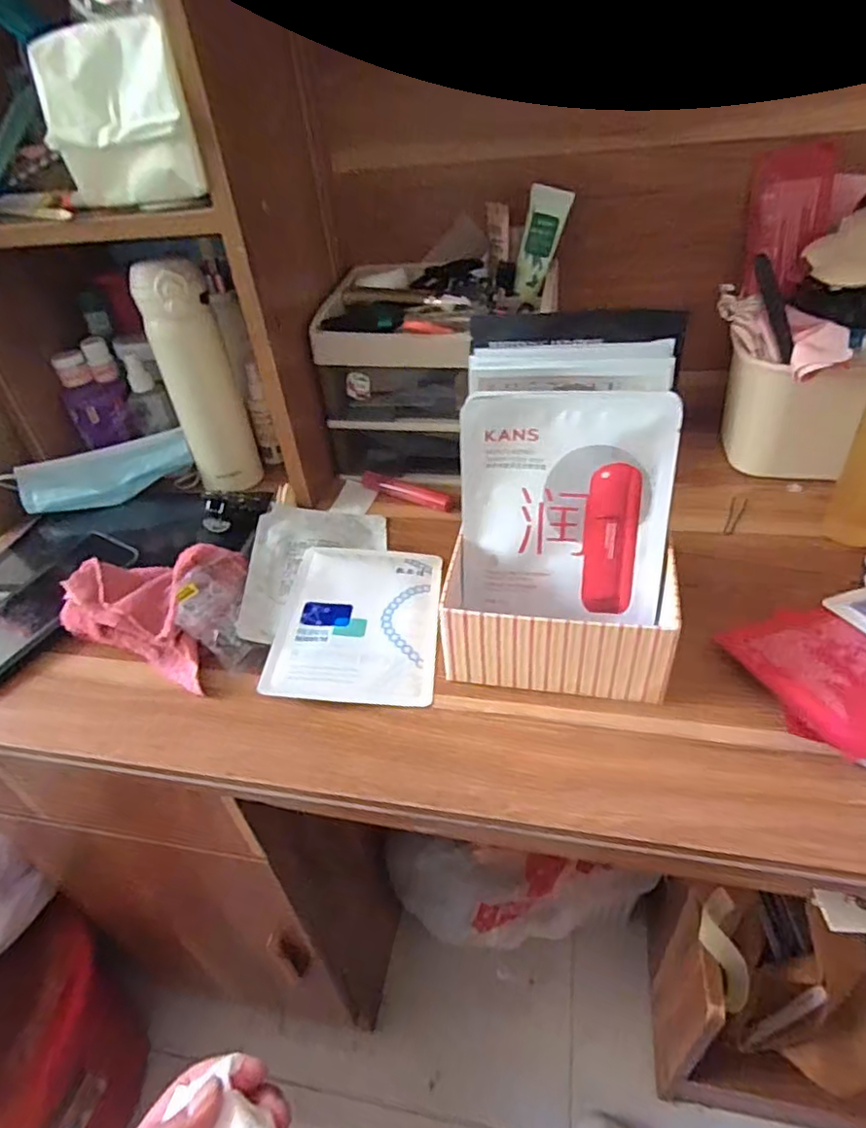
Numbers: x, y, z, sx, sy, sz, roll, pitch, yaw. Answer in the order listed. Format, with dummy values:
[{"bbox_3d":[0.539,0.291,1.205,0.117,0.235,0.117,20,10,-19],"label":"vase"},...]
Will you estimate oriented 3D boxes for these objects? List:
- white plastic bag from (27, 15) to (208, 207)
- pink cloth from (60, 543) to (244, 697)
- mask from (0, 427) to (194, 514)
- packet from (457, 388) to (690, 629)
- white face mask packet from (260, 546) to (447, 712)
[{"bbox_3d":[-0.217,-0.304,0.417,0.104,0.100,0.025,4,34,13],"label":"white plastic bag"},{"bbox_3d":[-0.203,0.023,0.477,0.133,0.054,0.110,14,44,24],"label":"pink cloth"},{"bbox_3d":[-0.340,-0.093,0.632,0.169,0.034,0.092,-28,44,-24],"label":"mask"},{"bbox_3d":[0.087,-0.034,0.411,0.134,0.152,0.007,4,22,13],"label":"packet"},{"bbox_3d":[-0.055,0.040,0.466,0.116,0.013,0.154,-2,39,6],"label":"white face mask packet"}]

